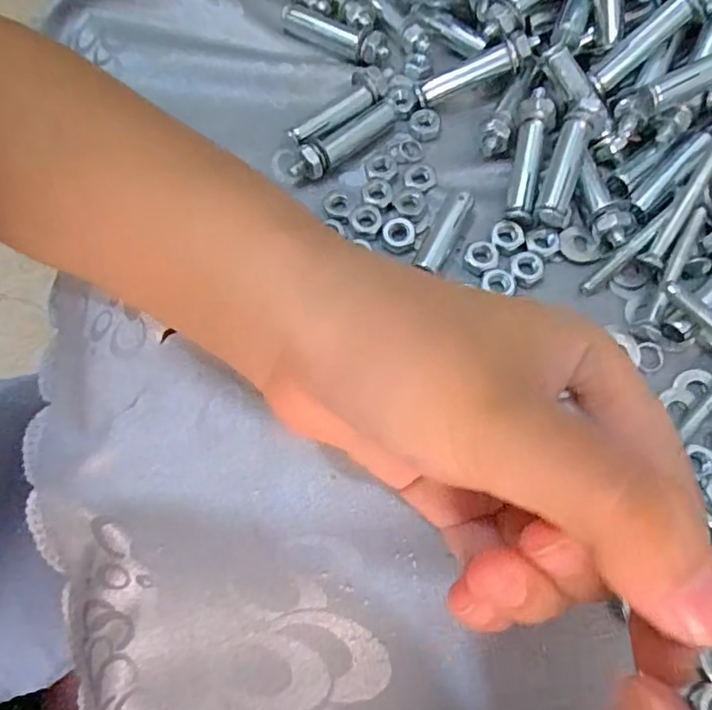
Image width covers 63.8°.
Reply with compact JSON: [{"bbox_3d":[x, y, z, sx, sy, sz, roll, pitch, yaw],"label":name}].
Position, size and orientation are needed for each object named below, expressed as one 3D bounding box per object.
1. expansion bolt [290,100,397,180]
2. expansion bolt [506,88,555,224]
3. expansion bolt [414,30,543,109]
[{"bbox_3d":[-0.004,-0.092,0.242,0.012,0.015,0.055,42,75,14],"label":"expansion bolt"},{"bbox_3d":[0.071,-0.081,0.234,0.012,0.011,0.054,9,81,6],"label":"expansion bolt"},{"bbox_3d":[0.053,-0.124,0.248,0.055,0.009,0.011,-23,68,8],"label":"expansion bolt"}]

